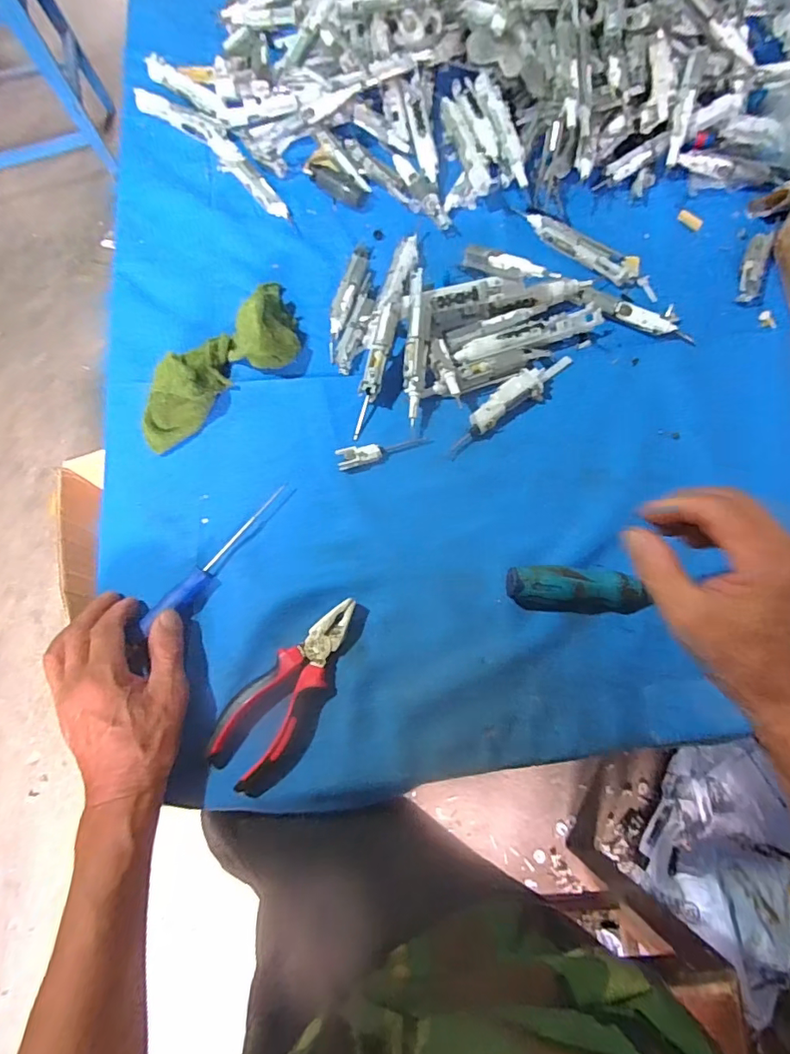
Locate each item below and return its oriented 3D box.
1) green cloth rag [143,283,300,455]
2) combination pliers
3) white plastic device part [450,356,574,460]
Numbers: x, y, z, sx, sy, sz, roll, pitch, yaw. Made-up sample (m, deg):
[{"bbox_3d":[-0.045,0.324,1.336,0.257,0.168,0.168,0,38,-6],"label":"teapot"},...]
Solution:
[{"bbox_3d":[-0.162,-0.157,0.484,0.071,0.051,0.197,38,77,13],"label":"green cloth rag"},{"bbox_3d":[-0.077,0.130,0.402,0.061,0.021,0.154,37,76,13],"label":"combination pliers"},{"bbox_3d":[0.107,-0.118,0.473,0.149,0.017,0.030,-40,74,-11],"label":"white plastic device part"}]

